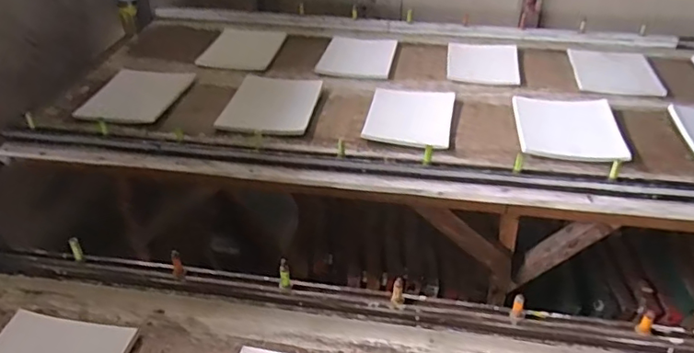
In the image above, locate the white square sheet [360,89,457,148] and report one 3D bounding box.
[{"bbox_3d":[0.158,-0.153,1.362,0.203,0.020,0.248,6,40,13],"label":"white square sheet"}]

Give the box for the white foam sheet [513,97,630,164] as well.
[{"bbox_3d":[0.516,-0.111,1.278,0.221,0.015,0.289,1,37,12],"label":"white foam sheet"}]

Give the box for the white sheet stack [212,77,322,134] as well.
[{"bbox_3d":[-0.197,-0.194,1.439,0.224,0.016,0.284,3,40,10],"label":"white sheet stack"}]

